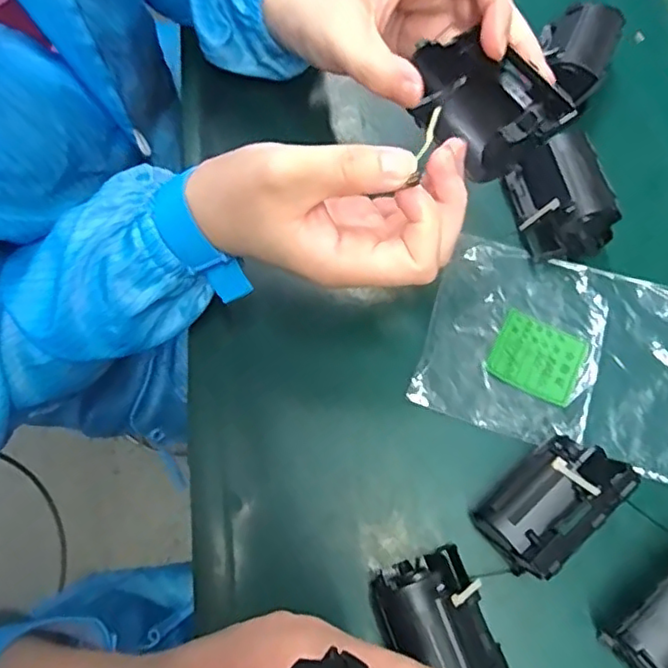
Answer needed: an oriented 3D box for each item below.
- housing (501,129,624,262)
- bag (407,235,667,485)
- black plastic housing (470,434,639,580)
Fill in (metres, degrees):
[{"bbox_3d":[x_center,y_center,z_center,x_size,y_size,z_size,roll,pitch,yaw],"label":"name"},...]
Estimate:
[{"bbox_3d":[0.137,-0.083,0.380,0.049,0.041,0.071,-12,69,-3],"label":"housing"},{"bbox_3d":[0.143,0.012,0.363,0.172,0.010,0.114,17,70,8],"label":"bag"},{"bbox_3d":[0.108,0.085,0.316,0.069,0.047,0.042,-39,73,-13],"label":"black plastic housing"}]

